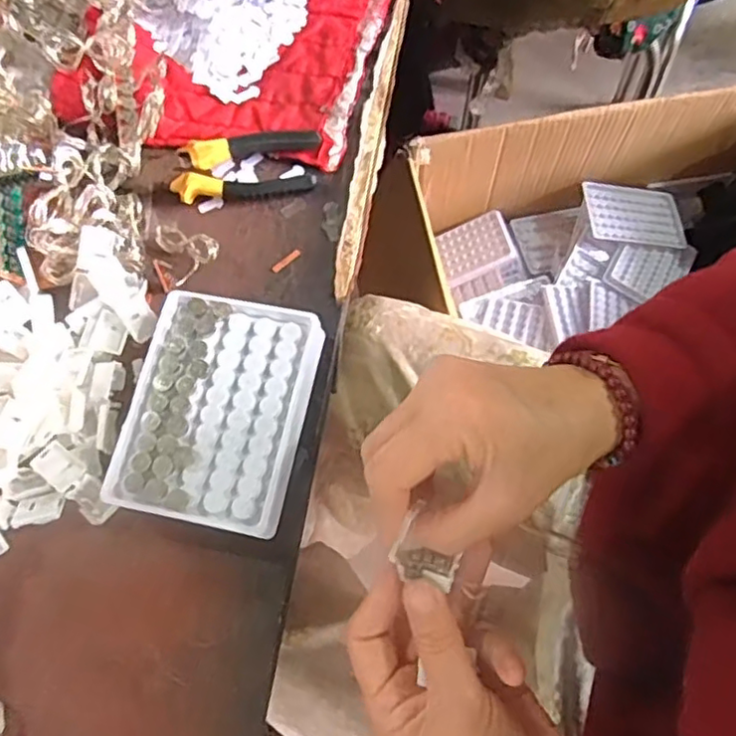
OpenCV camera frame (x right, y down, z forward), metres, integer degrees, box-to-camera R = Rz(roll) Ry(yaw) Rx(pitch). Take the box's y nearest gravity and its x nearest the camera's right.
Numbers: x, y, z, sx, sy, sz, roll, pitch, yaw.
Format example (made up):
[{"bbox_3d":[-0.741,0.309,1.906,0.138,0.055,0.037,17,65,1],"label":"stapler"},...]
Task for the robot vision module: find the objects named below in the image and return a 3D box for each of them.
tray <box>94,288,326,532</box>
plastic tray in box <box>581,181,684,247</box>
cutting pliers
[{"bbox_3d":[-0.087,0.023,0.369,0.099,0.025,0.129,11,72,6],"label":"tray"},{"bbox_3d":[0.343,-0.201,0.816,0.125,0.006,0.098,6,61,-8],"label":"plastic tray in box"},{"bbox_3d":[-0.099,-0.140,0.434,0.126,0.018,0.048,-1,71,1],"label":"cutting pliers"}]

